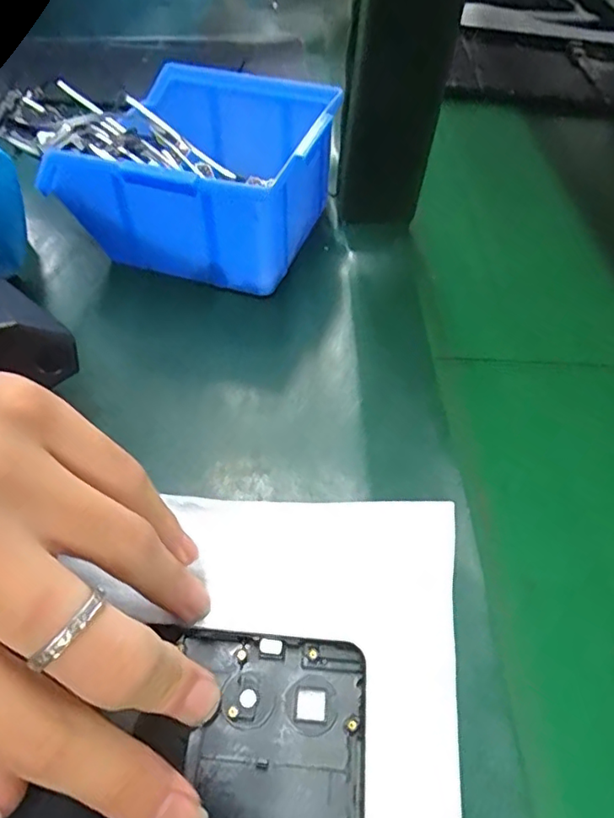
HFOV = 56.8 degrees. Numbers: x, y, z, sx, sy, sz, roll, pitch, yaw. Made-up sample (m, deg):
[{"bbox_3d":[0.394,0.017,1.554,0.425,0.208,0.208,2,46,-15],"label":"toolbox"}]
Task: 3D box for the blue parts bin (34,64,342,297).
[{"bbox_3d":[-0.060,-0.134,0.329,0.130,0.072,0.129,17,51,9],"label":"blue parts bin"}]

